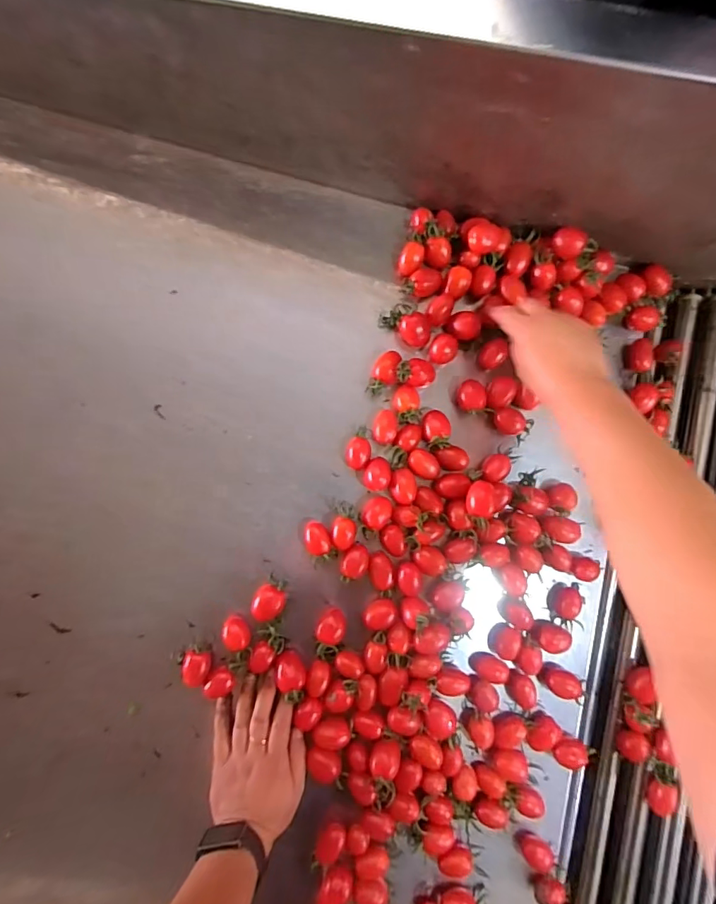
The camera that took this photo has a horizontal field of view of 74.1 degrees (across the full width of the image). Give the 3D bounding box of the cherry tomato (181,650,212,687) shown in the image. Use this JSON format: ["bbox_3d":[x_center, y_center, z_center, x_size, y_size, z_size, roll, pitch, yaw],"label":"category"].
[{"bbox_3d":[-0.159,0.212,0.469,0.026,0.023,0.032,14,85,0],"label":"cherry tomato"}]

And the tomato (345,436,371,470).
[{"bbox_3d":[0.000,0.002,0.502,0.026,0.023,0.033,11,85,0],"label":"tomato"}]

